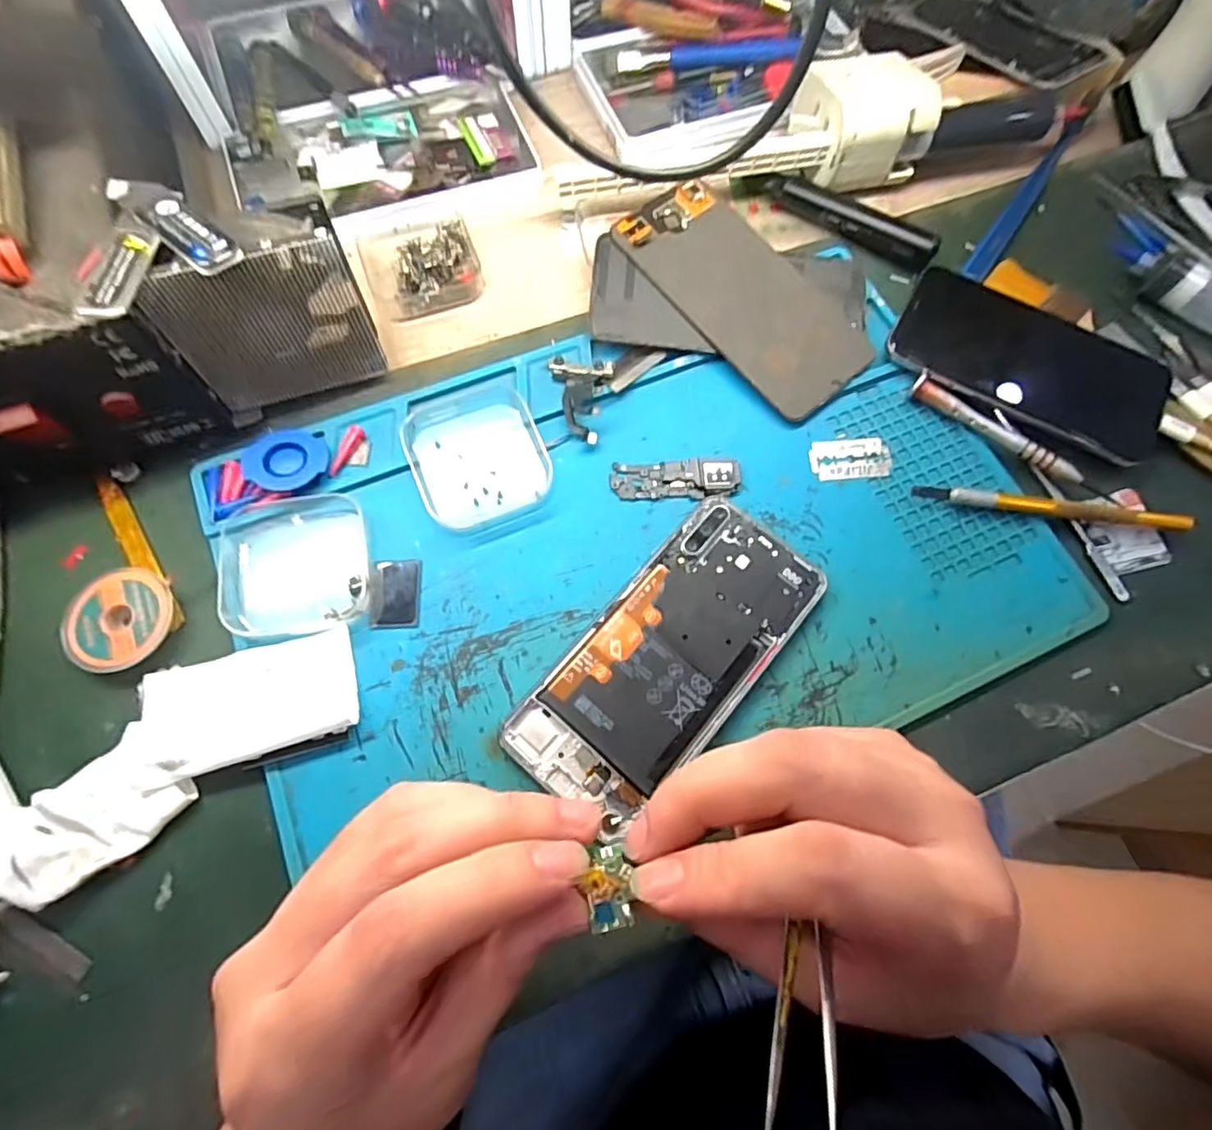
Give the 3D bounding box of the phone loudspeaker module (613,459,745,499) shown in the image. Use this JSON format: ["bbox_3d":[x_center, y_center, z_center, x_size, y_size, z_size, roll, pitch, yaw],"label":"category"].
[{"bbox_3d":[0.035,-0.044,0.299,0.063,0.004,0.021,-3,71,-3],"label":"phone loudspeaker module"}]

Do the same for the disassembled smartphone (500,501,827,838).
[{"bbox_3d":[0.030,0.040,0.268,0.069,0.008,0.149,40,74,11],"label":"disassembled smartphone"}]

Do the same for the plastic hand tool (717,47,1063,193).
[{"bbox_3d":[0.165,-0.265,0.356,0.168,0.048,0.063,-2,71,-3],"label":"plastic hand tool"}]

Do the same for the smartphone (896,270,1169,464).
[{"bbox_3d":[0.232,-0.114,0.327,0.140,0.014,0.081,27,72,7],"label":"smartphone"}]

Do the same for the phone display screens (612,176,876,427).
[{"bbox_3d":[0.076,-0.149,0.326,0.069,0.005,0.148,-37,80,-11],"label":"phone display screens"}]

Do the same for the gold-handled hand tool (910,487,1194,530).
[{"bbox_3d":[0.219,-0.030,0.296,0.129,0.013,0.010,7,71,0],"label":"gold-handled hand tool"}]

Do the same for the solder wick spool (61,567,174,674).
[{"bbox_3d":[-0.214,0.025,0.264,0.041,0.011,0.046,-3,71,-3],"label":"solder wick spool"}]

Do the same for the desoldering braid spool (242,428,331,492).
[{"bbox_3d":[-0.154,-0.050,0.288,0.036,0.011,0.034,1,71,-2],"label":"desoldering braid spool"}]

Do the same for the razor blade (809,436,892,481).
[{"bbox_3d":[0.126,-0.057,0.308,0.041,0.004,0.024,-6,71,-4],"label":"razor blade"}]

